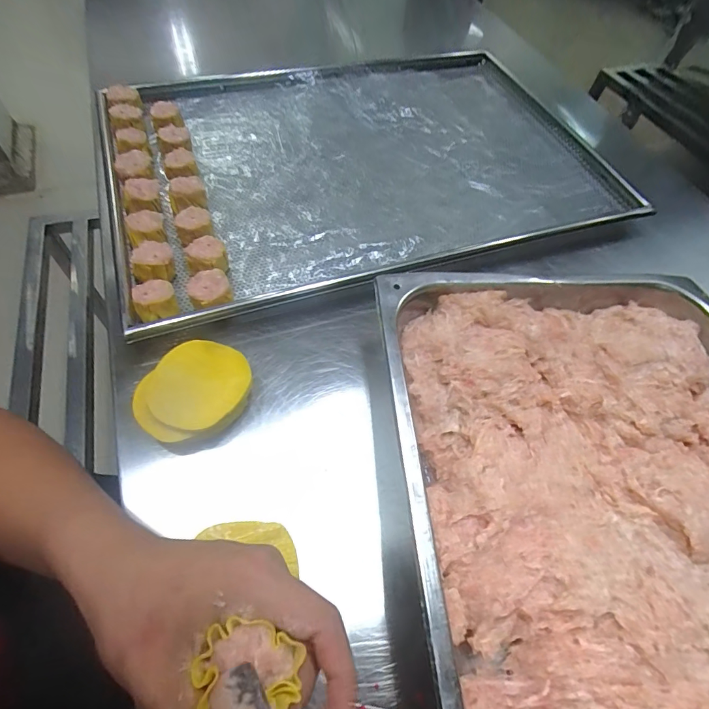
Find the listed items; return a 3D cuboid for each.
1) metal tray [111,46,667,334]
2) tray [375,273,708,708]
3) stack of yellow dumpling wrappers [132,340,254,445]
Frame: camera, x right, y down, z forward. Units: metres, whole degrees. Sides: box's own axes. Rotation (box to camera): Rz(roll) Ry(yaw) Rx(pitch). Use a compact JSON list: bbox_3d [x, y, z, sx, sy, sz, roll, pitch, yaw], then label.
[{"bbox_3d":[0.023,-0.261,0.535,0.623,0.033,0.428,-15,63,-15],"label":"metal tray"},{"bbox_3d":[0.205,0.157,0.250,0.326,0.071,0.509,-3,56,-5],"label":"tray"},{"bbox_3d":[-0.132,0.032,0.336,0.088,0.034,0.076,-11,60,-13],"label":"stack of yellow dumpling wrappers"}]

